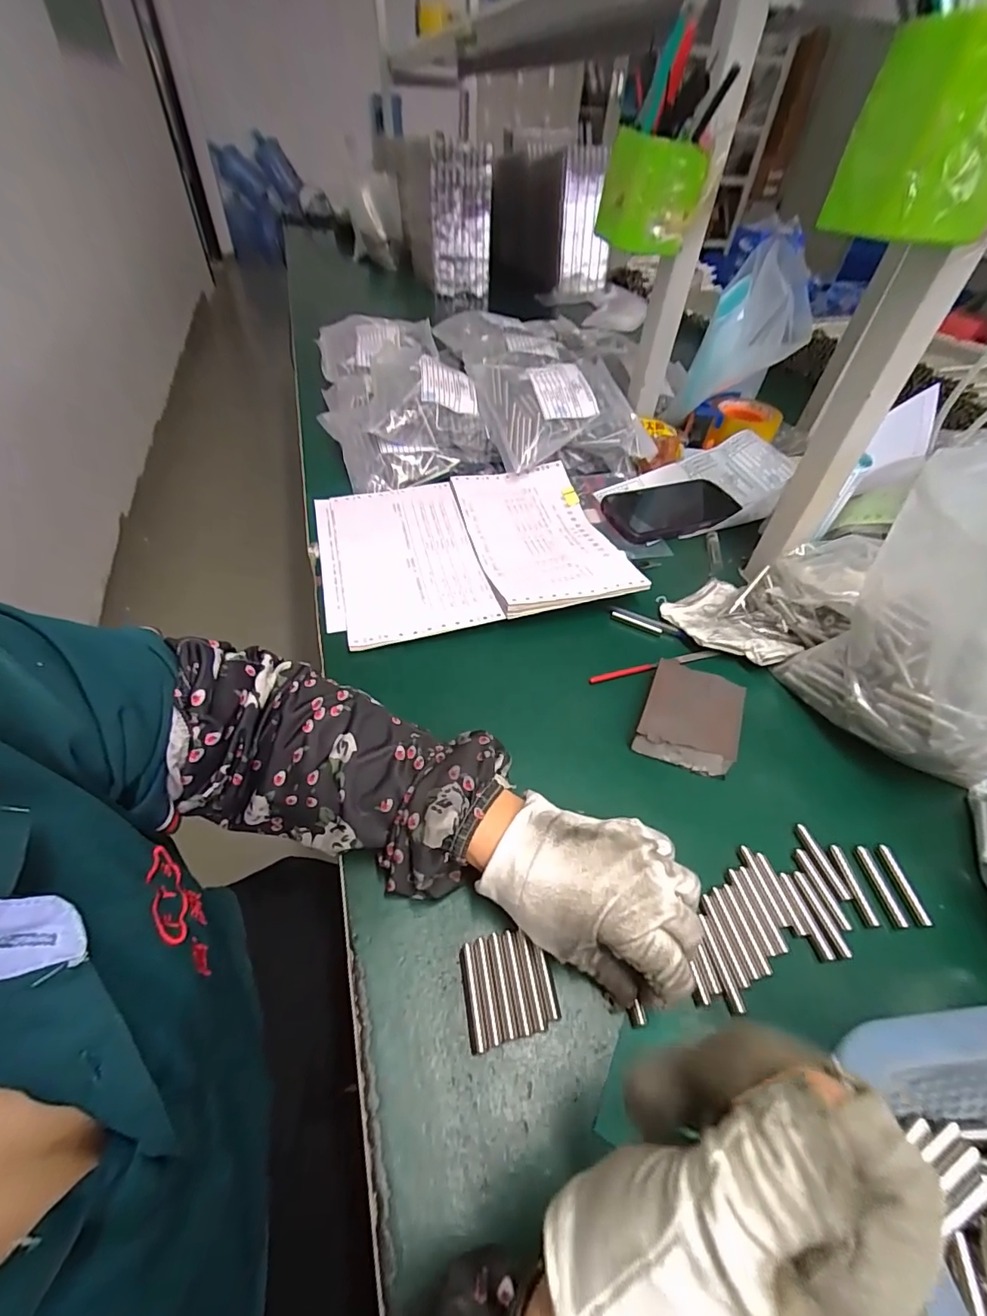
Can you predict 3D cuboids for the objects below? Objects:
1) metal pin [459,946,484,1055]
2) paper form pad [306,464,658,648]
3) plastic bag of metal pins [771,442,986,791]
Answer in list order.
[{"bbox_3d":[-0.012,0.178,0.260,0.007,0.006,0.047,-6,48,-10],"label":"metal pin"},{"bbox_3d":[-0.030,-0.115,0.518,0.287,0.030,0.237,-11,50,-10],"label":"paper form pad"},{"bbox_3d":[0.302,-0.018,0.319,0.092,0.198,0.127,-7,49,-10],"label":"plastic bag of metal pins"}]

